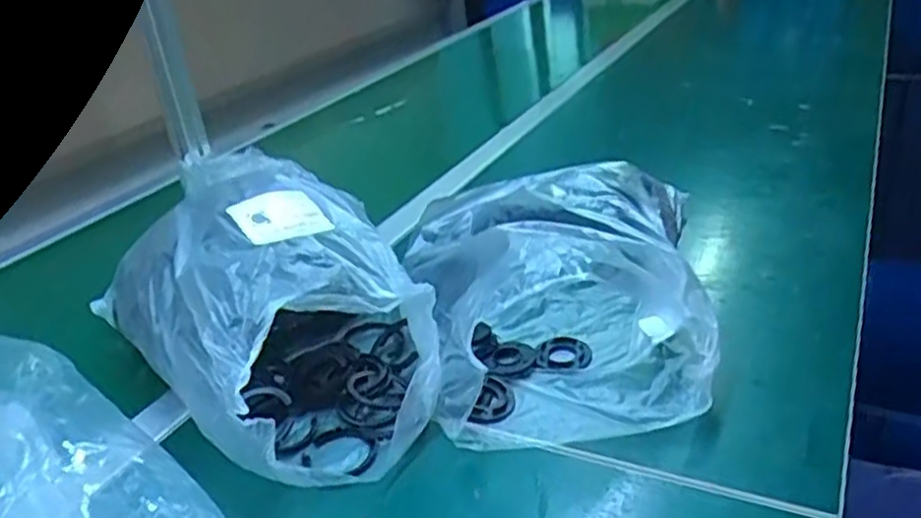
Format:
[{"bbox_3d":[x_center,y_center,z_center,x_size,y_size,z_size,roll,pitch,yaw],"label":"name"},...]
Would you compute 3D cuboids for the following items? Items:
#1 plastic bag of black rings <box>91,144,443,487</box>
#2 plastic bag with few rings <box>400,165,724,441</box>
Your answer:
[{"bbox_3d":[-0.138,0.033,0.568,0.182,0.136,0.284,-25,33,-32],"label":"plastic bag of black rings"},{"bbox_3d":[0.083,0.004,0.617,0.255,0.111,0.298,-5,27,4],"label":"plastic bag with few rings"}]

